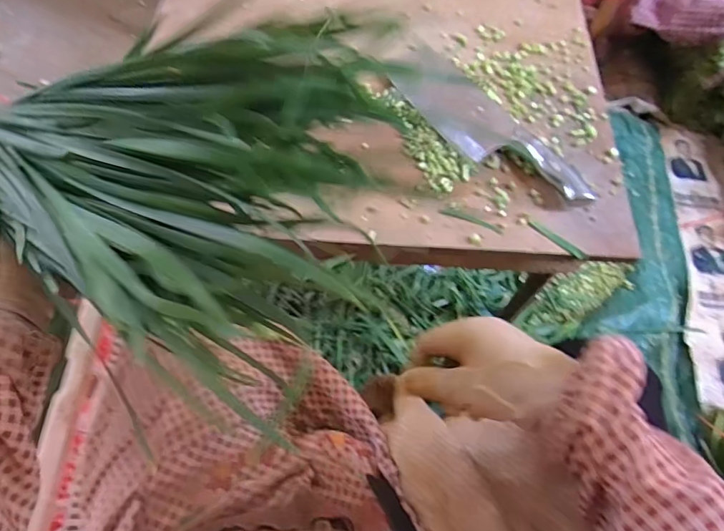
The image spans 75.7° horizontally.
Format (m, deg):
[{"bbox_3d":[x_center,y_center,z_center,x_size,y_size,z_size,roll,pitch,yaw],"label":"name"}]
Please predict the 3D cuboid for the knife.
[{"bbox_3d":[0.145,-0.165,0.541,0.094,0.027,0.279,-36,71,-18],"label":"knife"}]

